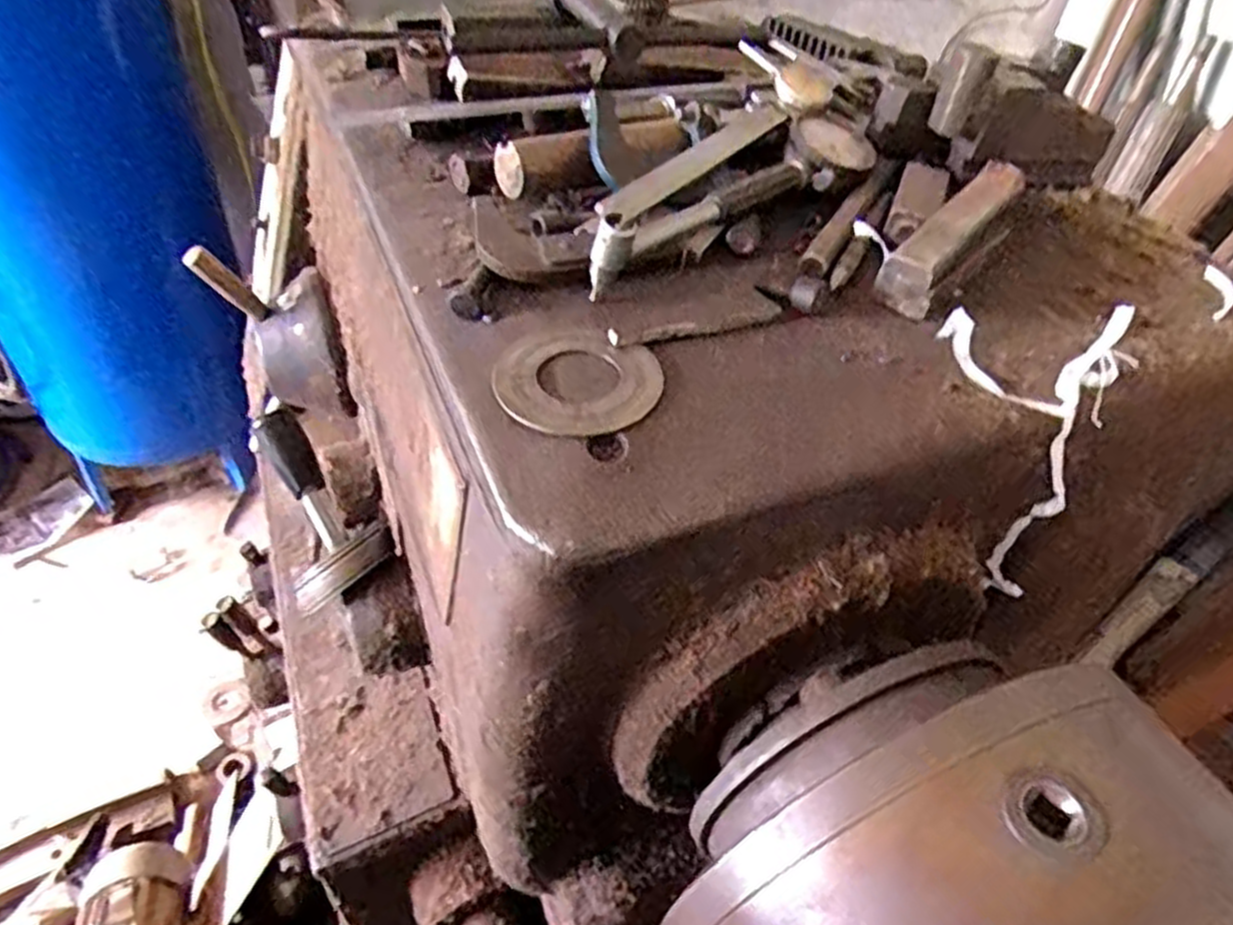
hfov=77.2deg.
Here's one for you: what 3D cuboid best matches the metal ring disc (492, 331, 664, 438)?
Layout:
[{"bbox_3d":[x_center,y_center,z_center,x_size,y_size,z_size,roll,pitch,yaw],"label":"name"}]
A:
[{"bbox_3d":[-0.018,-0.036,0.341,0.070,0.005,0.068,4,44,-3],"label":"metal ring disc"}]

